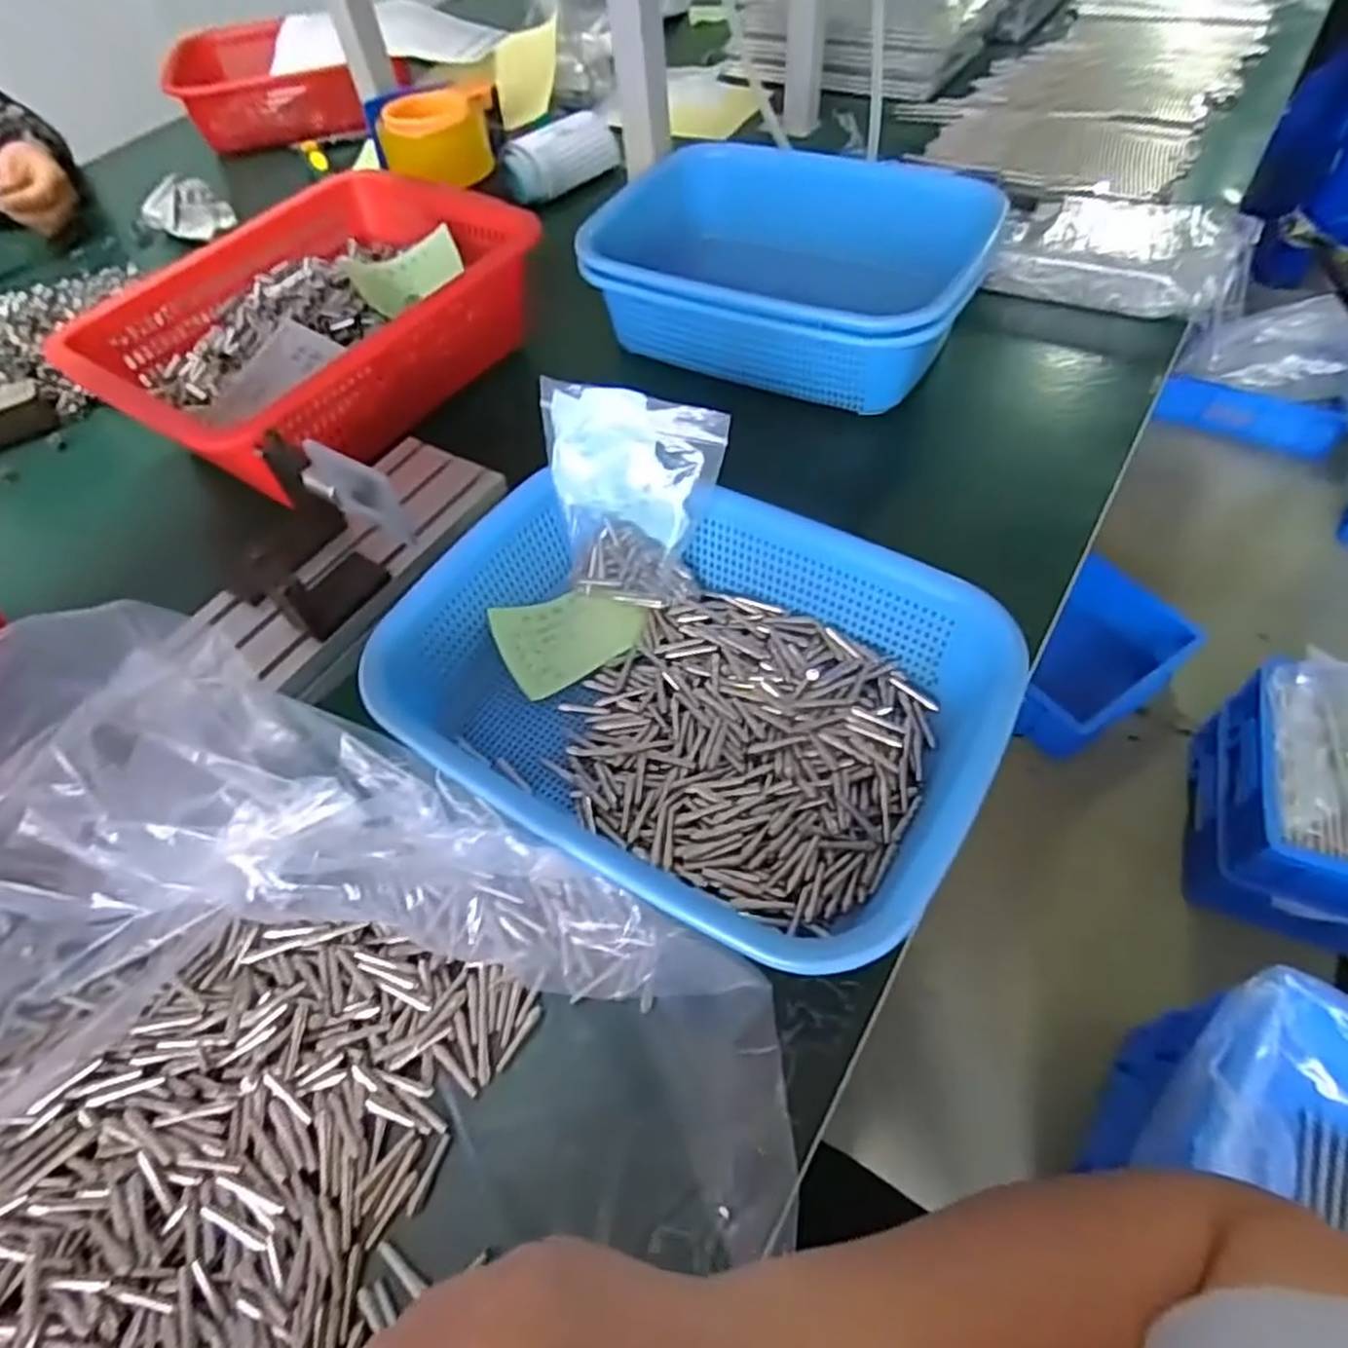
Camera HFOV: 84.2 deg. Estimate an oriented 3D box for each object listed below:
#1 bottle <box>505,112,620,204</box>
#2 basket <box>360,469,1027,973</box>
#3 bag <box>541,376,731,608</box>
[{"bbox_3d":[-0.114,-0.519,0.752,0.117,0.043,0.044,-27,58,-13],"label":"bottle"},{"bbox_3d":[0.008,0.006,0.380,0.285,0.074,0.213,23,61,18],"label":"basket"},{"bbox_3d":[-0.020,-0.099,0.417,0.094,0.122,0.034,11,41,12],"label":"bag"}]

